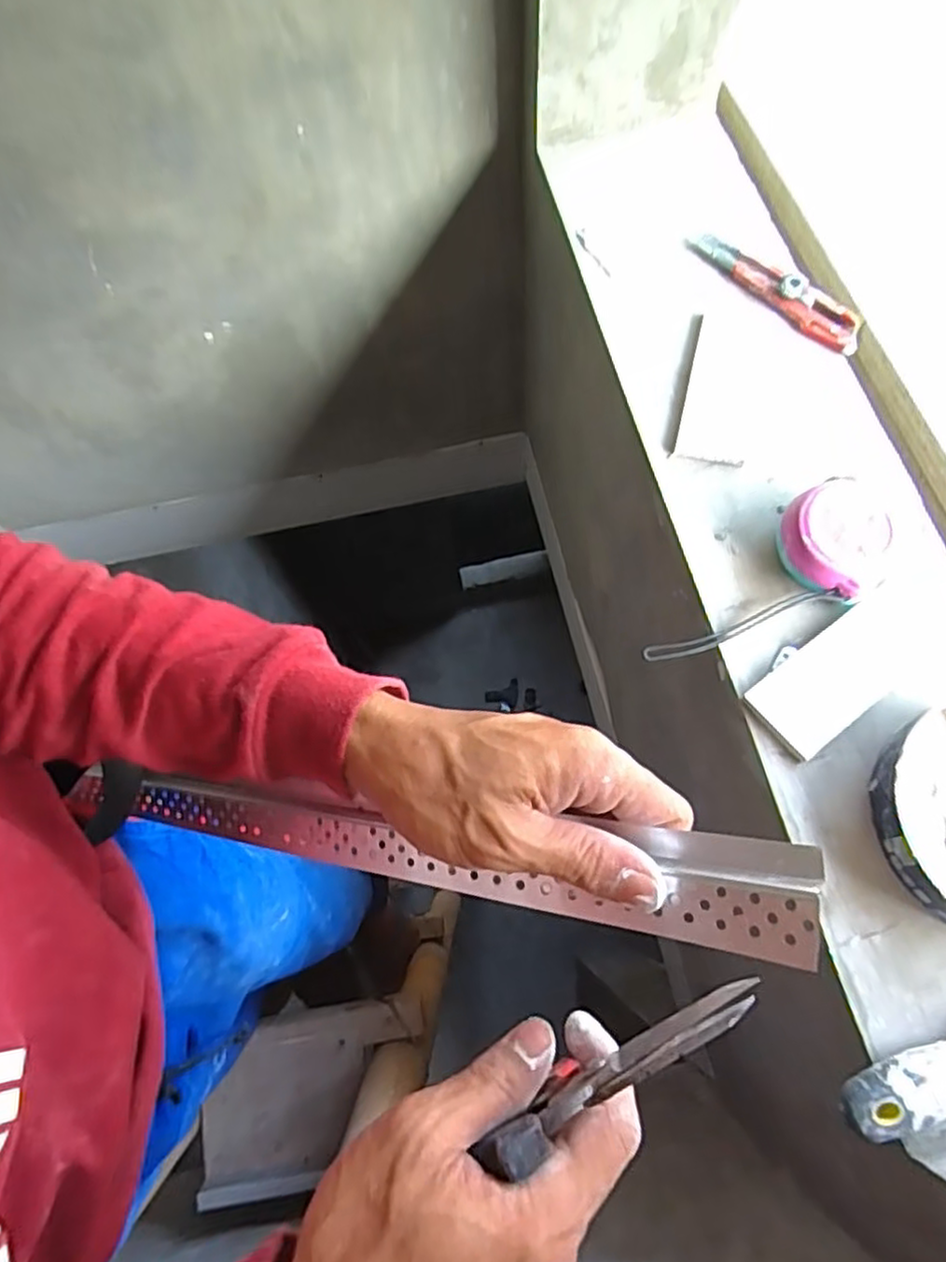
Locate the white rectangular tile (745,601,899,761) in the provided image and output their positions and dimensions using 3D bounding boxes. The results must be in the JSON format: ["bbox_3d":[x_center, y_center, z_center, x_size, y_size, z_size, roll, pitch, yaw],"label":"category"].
[{"bbox_3d":[0.240,0.033,0.465,0.108,0.011,0.055,-35,71,-13],"label":"white rectangular tile"}]

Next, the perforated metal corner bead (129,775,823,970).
[{"bbox_3d":[-0.041,0.093,0.317,0.355,0.013,0.035,-2,64,32],"label":"perforated metal corner bead"}]

